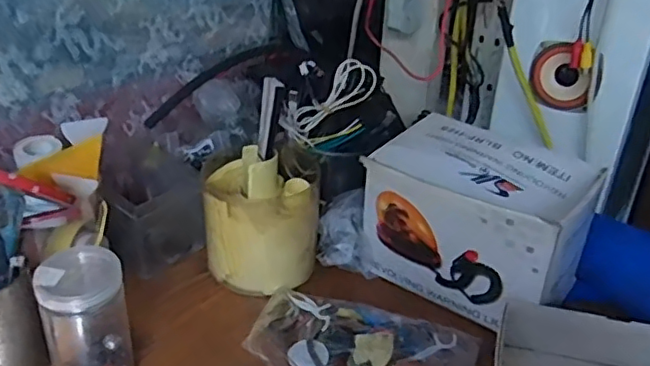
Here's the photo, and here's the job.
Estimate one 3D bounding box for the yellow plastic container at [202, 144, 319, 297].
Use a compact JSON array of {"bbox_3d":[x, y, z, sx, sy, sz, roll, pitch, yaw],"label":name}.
[{"bbox_3d":[-0.068,0.041,0.652,0.120,0.125,0.112,1,28,-4],"label":"yellow plastic container"}]

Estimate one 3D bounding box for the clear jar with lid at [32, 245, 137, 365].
[{"bbox_3d":[-0.194,0.120,0.490,0.062,0.121,0.054,-8,30,-20],"label":"clear jar with lid"}]

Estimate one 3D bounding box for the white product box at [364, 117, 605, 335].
[{"bbox_3d":[0.158,0.038,0.628,0.197,0.141,0.138,21,33,30],"label":"white product box"}]

